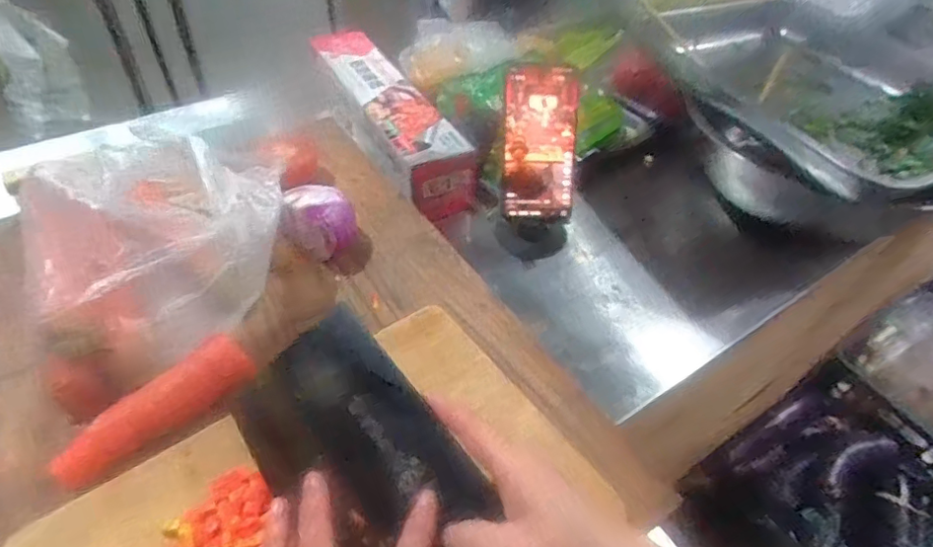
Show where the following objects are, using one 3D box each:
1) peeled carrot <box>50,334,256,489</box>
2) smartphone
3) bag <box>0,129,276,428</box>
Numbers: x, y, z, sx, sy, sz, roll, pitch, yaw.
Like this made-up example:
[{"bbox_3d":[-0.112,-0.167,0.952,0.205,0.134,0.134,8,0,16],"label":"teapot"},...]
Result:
[{"bbox_3d":[-0.207,0.092,0.373,0.125,0.032,0.041,-31,55,-29],"label":"peeled carrot"},{"bbox_3d":[0.072,-0.125,0.542,0.069,0.149,0.012,0,11,-4],"label":"smartphone"},{"bbox_3d":[-0.230,-0.021,0.417,0.188,0.115,0.173,-17,49,-19],"label":"bag"}]

